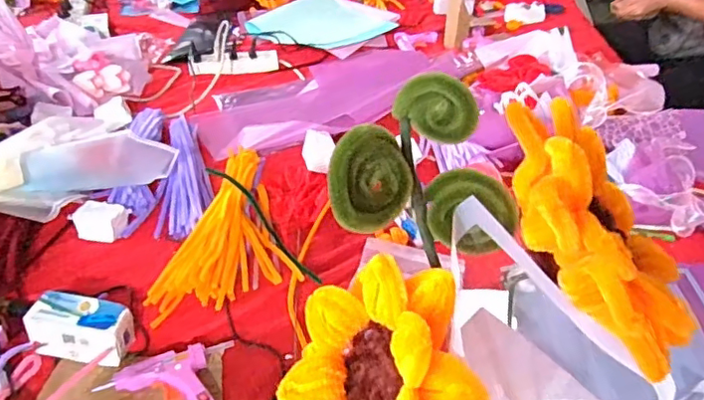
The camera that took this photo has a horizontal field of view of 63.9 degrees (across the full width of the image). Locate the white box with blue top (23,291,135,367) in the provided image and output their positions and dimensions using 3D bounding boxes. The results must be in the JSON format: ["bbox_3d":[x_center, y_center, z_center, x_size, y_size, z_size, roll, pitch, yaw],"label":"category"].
[{"bbox_3d":[-0.321,0.153,0.671,0.108,0.065,0.058,7,38,9],"label":"white box with blue top"}]

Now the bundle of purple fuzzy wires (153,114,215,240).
[{"bbox_3d":[-0.278,-0.051,0.941,0.082,0.035,0.297,-7,38,-9],"label":"bundle of purple fuzzy wires"}]

